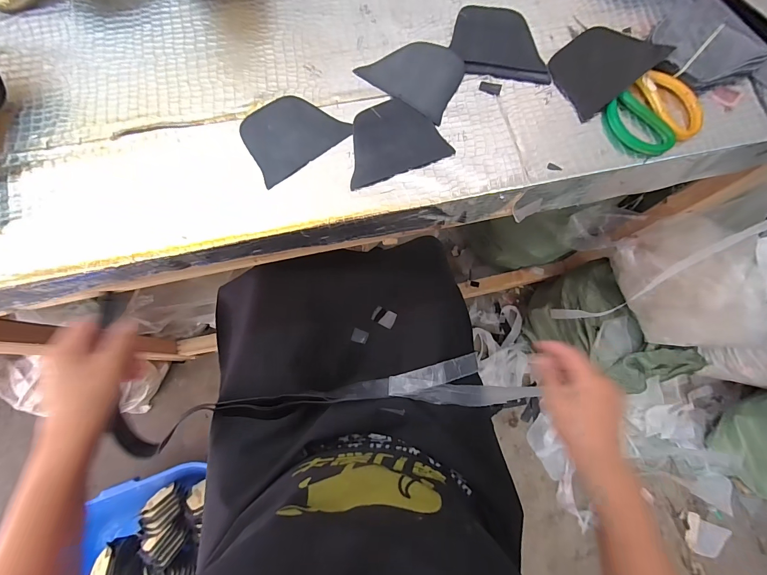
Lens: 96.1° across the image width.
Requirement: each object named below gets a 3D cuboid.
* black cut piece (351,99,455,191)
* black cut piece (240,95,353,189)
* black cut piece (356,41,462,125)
[{"bbox_3d":[0.007,-0.169,0.386,0.115,0.009,0.088,-22,79,-6],"label":"black cut piece"},{"bbox_3d":[-0.103,-0.174,0.383,0.106,0.006,0.086,-37,83,-8],"label":"black cut piece"},{"bbox_3d":[0.040,-0.253,0.402,0.109,0.004,0.088,36,79,7],"label":"black cut piece"}]

